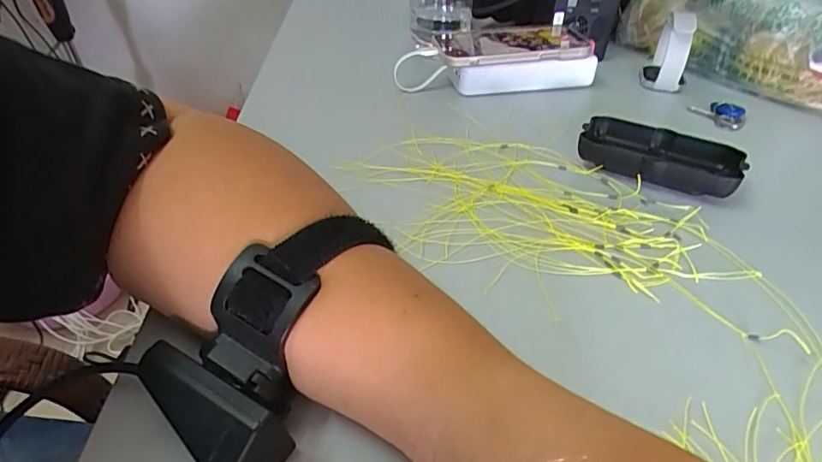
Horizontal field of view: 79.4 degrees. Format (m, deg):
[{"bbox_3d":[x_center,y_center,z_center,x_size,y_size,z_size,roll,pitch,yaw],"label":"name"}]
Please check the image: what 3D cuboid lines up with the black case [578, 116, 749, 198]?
[{"bbox_3d":[0.185,-0.056,0.370,0.107,0.025,0.061,25,46,27],"label":"black case"}]

